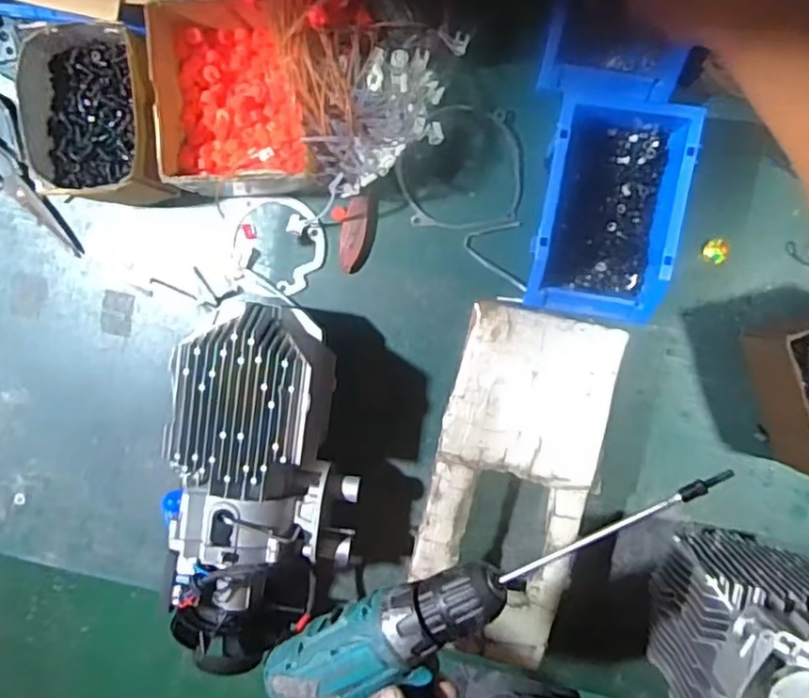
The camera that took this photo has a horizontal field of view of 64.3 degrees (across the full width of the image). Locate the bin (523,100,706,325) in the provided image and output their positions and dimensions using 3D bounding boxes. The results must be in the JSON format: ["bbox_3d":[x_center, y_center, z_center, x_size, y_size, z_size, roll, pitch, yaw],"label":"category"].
[{"bbox_3d":[0.179,-0.121,0.572,0.119,0.075,0.187,9,95,6],"label":"bin"}]

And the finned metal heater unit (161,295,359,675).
[{"bbox_3d":[-0.123,0.127,0.603,0.157,0.126,0.335,8,95,6],"label":"finned metal heater unit"}]

